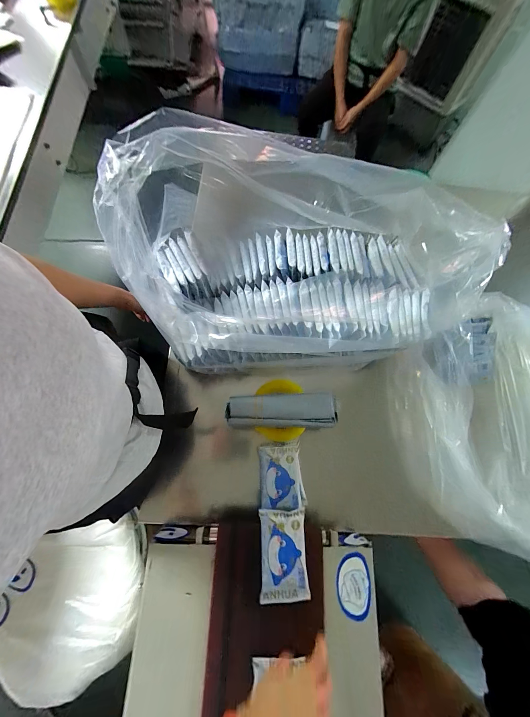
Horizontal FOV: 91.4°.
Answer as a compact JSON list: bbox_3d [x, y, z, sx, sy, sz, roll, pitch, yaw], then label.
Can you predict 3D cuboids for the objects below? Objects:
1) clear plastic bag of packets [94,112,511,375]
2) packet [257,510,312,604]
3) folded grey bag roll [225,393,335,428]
[{"bbox_3d":[0.070,-0.172,0.470,0.592,0.299,0.317,-3,72,-4],"label":"clear plastic bag of packets"},{"bbox_3d":[0.035,0.355,0.468,0.084,0.020,0.143,-1,72,-3],"label":"packet"},{"bbox_3d":[0.039,0.114,0.566,0.240,0.021,0.072,0,72,-2],"label":"folded grey bag roll"}]

